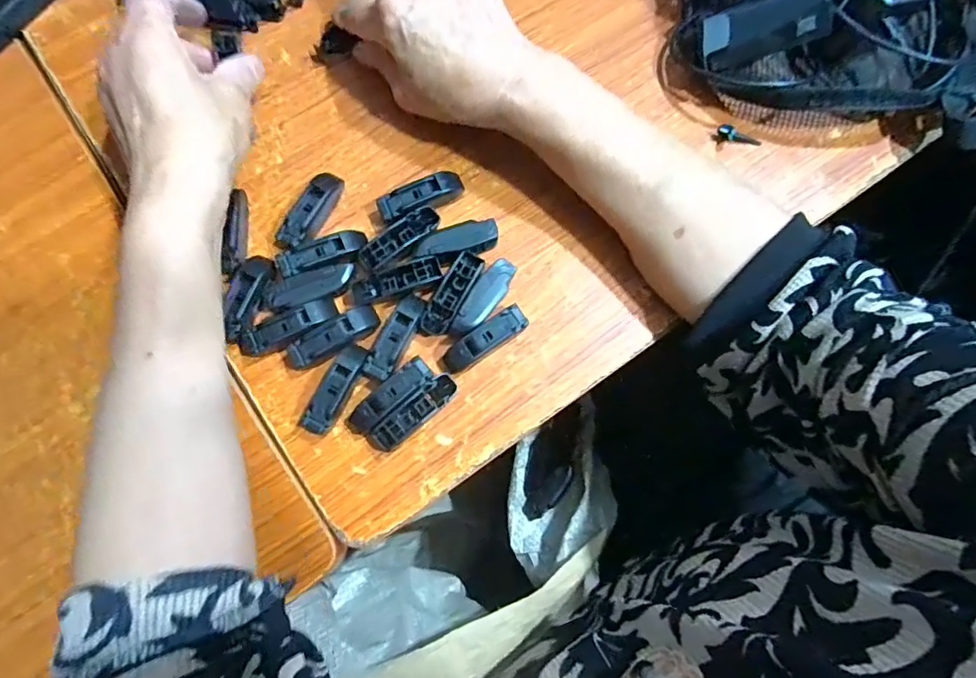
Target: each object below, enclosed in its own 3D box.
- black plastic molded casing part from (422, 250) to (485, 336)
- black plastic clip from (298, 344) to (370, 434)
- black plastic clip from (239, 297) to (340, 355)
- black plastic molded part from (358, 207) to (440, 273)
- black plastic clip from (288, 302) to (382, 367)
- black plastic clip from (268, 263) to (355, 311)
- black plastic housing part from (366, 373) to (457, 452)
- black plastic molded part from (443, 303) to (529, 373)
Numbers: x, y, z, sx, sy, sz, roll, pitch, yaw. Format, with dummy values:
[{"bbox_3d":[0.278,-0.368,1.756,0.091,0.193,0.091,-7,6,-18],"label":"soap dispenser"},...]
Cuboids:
[{"bbox_3d":[-0.022,-0.027,0.336,0.017,0.015,0.056,30,80,5],"label":"black plastic molded casing part"},{"bbox_3d":[-0.089,0.029,0.322,0.017,0.015,0.056,27,80,4],"label":"black plastic clip"},{"bbox_3d":[-0.121,-0.007,0.327,0.061,0.008,0.020,-25,80,-6],"label":"black plastic clip"},{"bbox_3d":[-0.055,-0.062,0.342,0.055,0.015,0.017,-38,82,-8],"label":"black plastic molded part"},{"bbox_3d":[-0.093,-0.001,0.327,0.057,0.011,0.018,-31,81,-7],"label":"black plastic clip"},{"bbox_3d":[-0.106,-0.032,0.329,0.052,0.007,0.017,-18,80,-4],"label":"black plastic clip"},{"bbox_3d":[-0.044,0.044,0.321,0.060,0.015,0.016,-40,82,-8],"label":"black plastic housing part"},{"bbox_3d":[-0.002,0.000,0.331,0.055,0.016,0.017,-33,81,-7],"label":"black plastic molded part"}]

